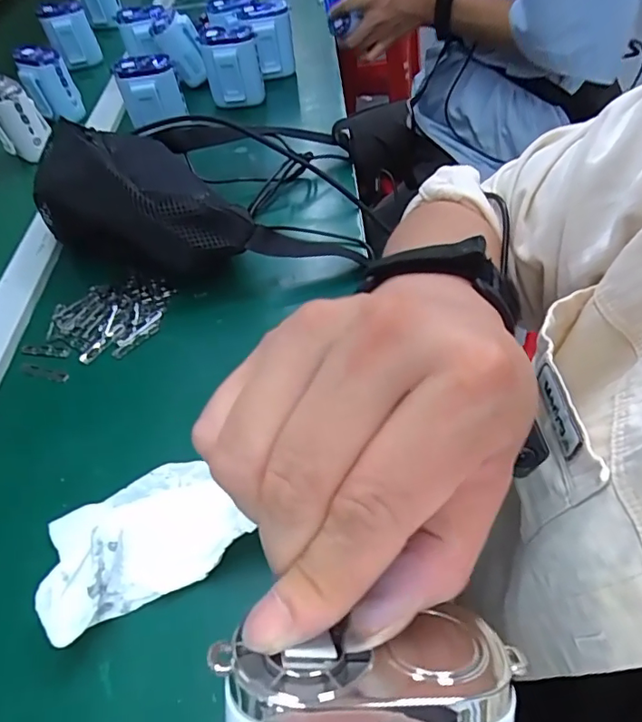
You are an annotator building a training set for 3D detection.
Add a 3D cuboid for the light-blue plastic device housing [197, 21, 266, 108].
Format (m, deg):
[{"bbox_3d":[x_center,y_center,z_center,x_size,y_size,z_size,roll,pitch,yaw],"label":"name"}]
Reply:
[{"bbox_3d":[-0.110,-0.365,0.636,0.067,0.079,0.052,-10,50,-2],"label":"light-blue plastic device housing"}]

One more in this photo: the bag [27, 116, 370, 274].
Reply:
[{"bbox_3d":[-0.114,-0.162,0.472,0.262,0.079,0.200,-5,50,3],"label":"bag"}]

